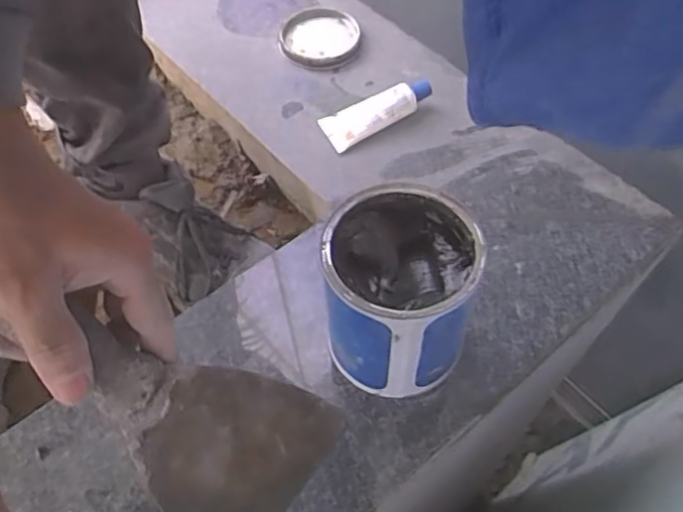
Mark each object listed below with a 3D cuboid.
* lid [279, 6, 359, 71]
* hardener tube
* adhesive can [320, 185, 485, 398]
[{"bbox_3d":[-0.025,-0.238,0.670,0.085,0.007,0.093,0,57,0],"label":"lid"},{"bbox_3d":[0.035,-0.142,0.597,0.111,0.025,0.042,-23,60,-14],"label":"hardener tube"},{"bbox_3d":[0.037,0.029,0.432,0.097,0.123,0.105,2,57,2],"label":"adhesive can"}]

